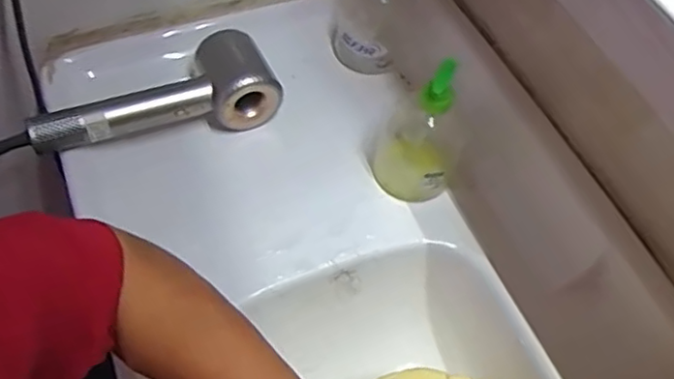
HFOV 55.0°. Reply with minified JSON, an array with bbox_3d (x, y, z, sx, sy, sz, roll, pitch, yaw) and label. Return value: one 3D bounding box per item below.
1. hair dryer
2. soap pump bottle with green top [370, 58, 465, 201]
[{"bbox_3d":[-0.193,-0.095,0.702,0.253,0.079,0.087,-14,59,-14],"label":"hair dryer"},{"bbox_3d":[0.084,-0.060,0.641,0.087,0.169,0.067,19,57,8],"label":"soap pump bottle with green top"}]

